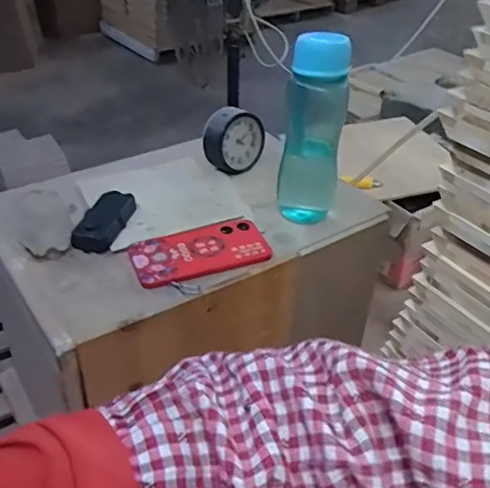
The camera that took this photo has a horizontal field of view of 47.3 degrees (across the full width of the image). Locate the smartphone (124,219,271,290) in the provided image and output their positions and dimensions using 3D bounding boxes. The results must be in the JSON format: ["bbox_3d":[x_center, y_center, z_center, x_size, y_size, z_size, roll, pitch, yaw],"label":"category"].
[{"bbox_3d":[-0.055,0.007,0.688,0.166,0.014,0.086,-14,39,-20],"label":"smartphone"}]

